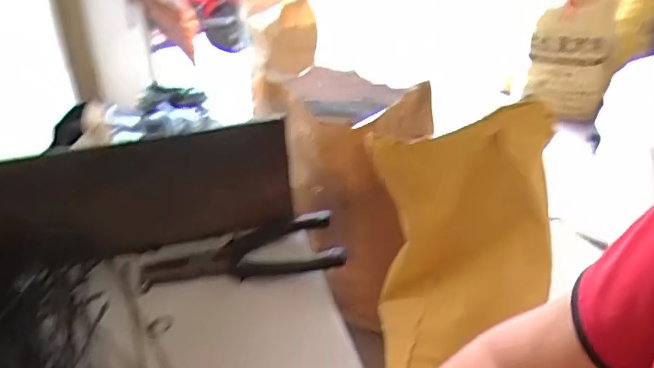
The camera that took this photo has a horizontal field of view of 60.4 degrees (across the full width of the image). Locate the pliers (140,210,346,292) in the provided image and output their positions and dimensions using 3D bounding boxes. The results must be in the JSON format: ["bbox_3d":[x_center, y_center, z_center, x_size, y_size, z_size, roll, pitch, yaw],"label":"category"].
[{"bbox_3d":[-0.079,0.061,0.525,0.179,0.022,0.080,-6,31,-5],"label":"pliers"}]

